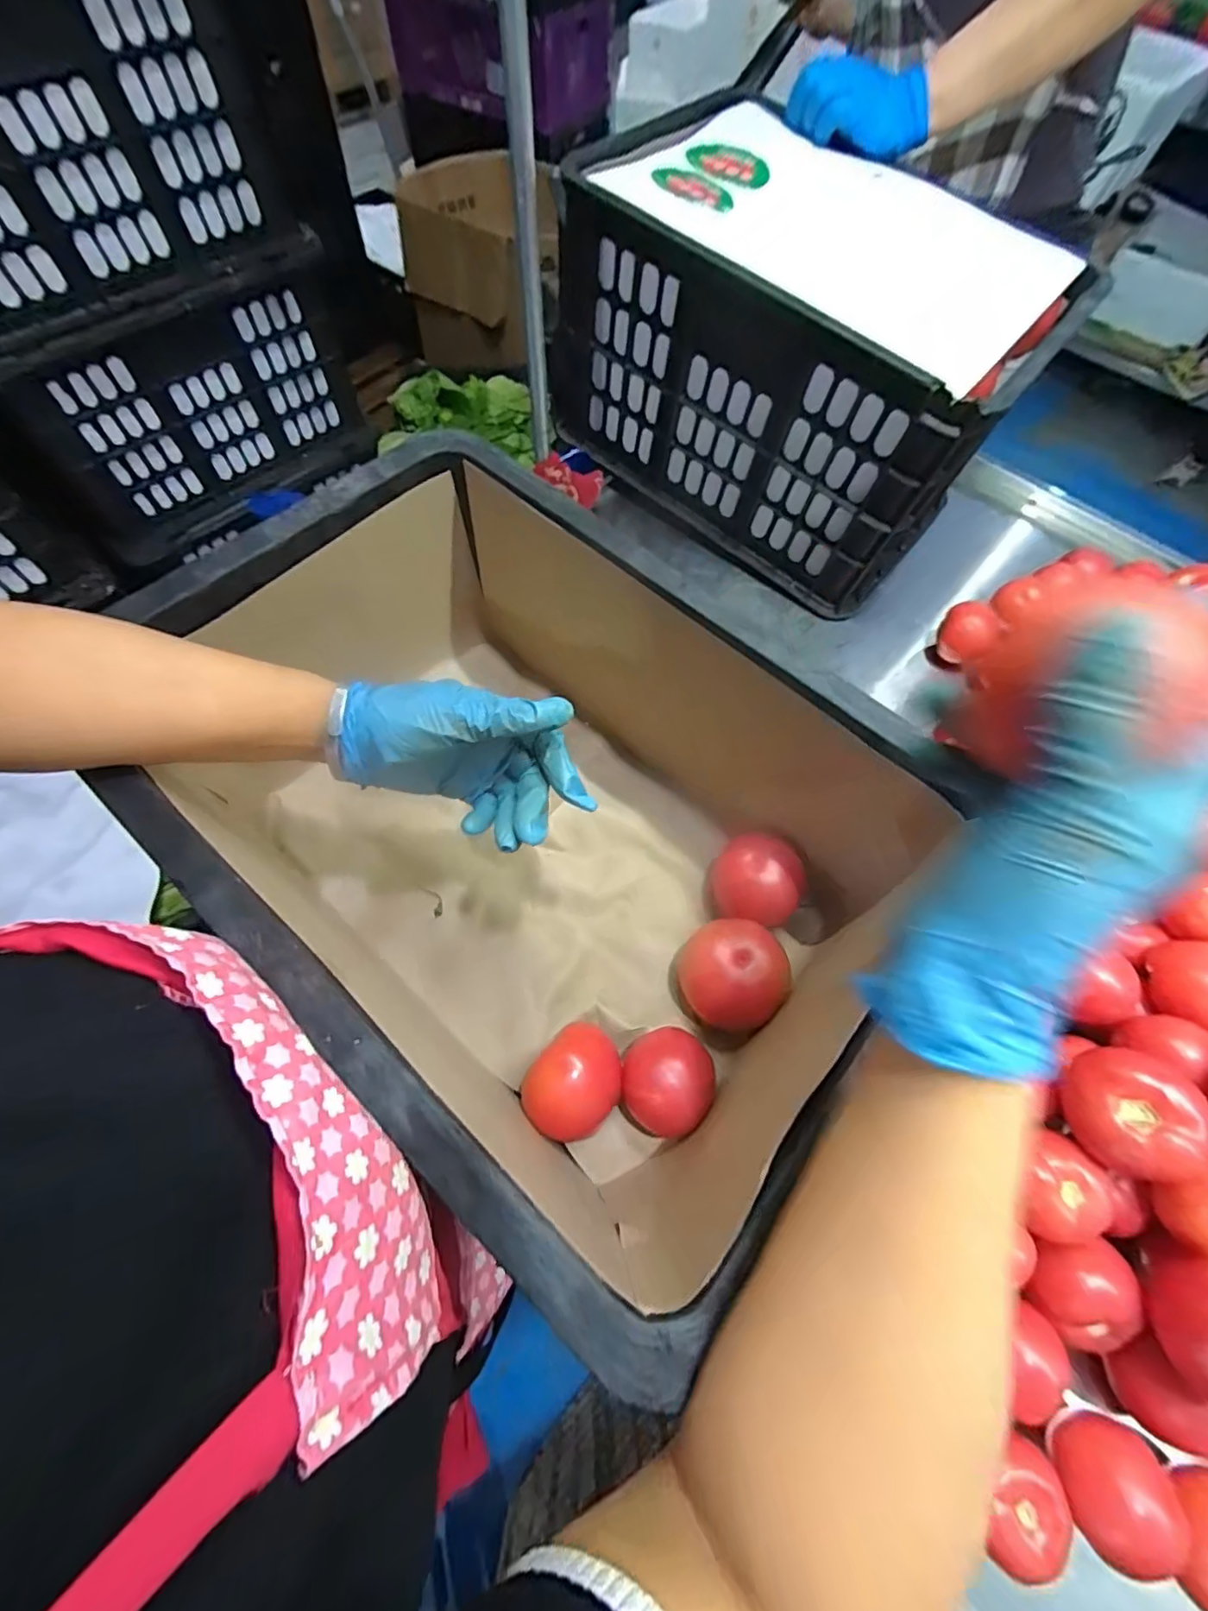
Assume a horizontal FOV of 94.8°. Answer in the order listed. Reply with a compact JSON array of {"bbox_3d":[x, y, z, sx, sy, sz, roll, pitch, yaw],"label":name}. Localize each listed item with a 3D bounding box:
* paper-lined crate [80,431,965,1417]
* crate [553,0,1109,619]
[{"bbox_3d":[-0.055,0.009,0.405,0.458,0.213,0.327,40,70,14],"label":"paper-lined crate"},{"bbox_3d":[0.247,-0.557,0.684,0.474,0.264,0.391,35,69,13],"label":"crate"}]

